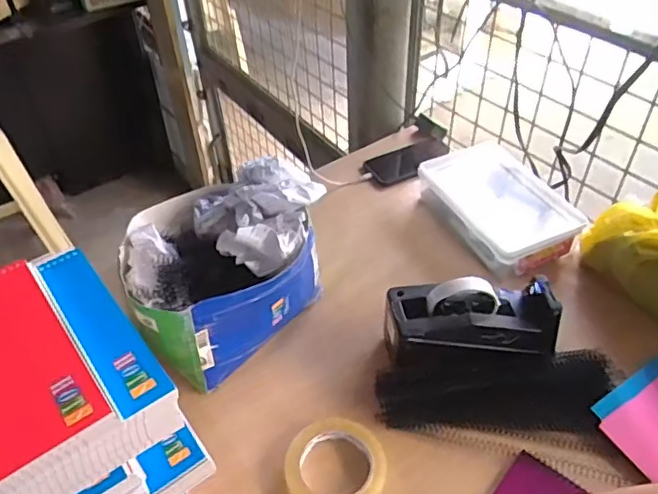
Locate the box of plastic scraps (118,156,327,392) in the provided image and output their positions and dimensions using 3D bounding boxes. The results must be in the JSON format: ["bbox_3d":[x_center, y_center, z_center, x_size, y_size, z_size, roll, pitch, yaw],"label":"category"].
[{"bbox_3d":[-0.127,0.020,0.718,0.228,0.183,0.206,-28,49,-24],"label":"box of plastic scraps"}]

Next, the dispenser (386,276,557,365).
[{"bbox_3d":[0.167,0.092,0.677,0.198,0.107,0.082,-5,44,-2],"label":"dispenser"}]

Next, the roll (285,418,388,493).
[{"bbox_3d":[0.007,0.234,0.603,0.102,0.022,0.105,-2,44,1],"label":"roll"}]

